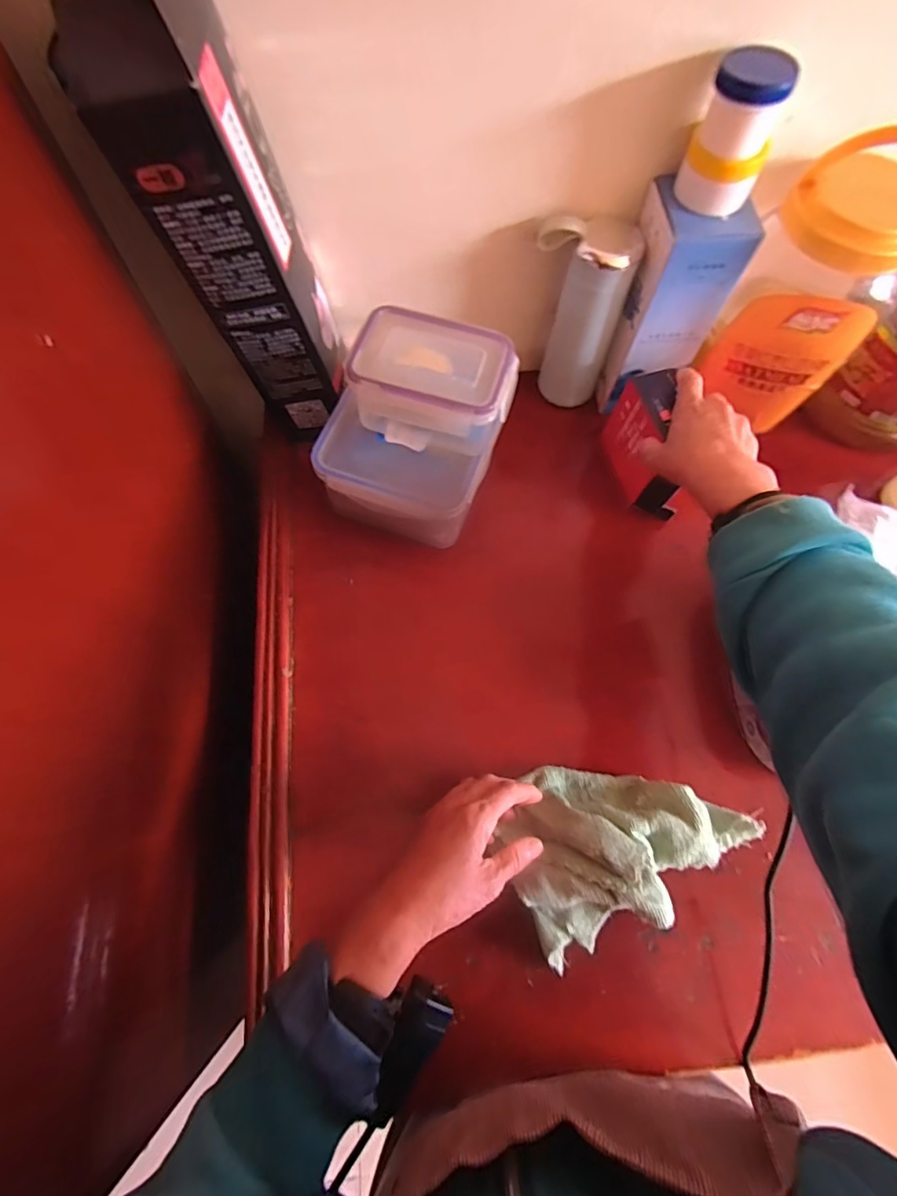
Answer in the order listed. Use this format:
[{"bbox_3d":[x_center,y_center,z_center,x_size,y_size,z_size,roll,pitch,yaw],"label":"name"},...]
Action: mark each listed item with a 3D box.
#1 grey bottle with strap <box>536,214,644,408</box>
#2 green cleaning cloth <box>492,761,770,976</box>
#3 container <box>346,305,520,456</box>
[{"bbox_3d":[0.122,-0.271,0.504,0.093,0.166,0.058,8,70,1],"label":"grey bottle with strap"},{"bbox_3d":[0.140,0.184,0.408,0.190,0.034,0.125,-24,73,-10],"label":"green cleaning cloth"},{"bbox_3d":[-0.012,-0.176,0.435,0.128,0.067,0.095,16,71,4],"label":"container"}]

